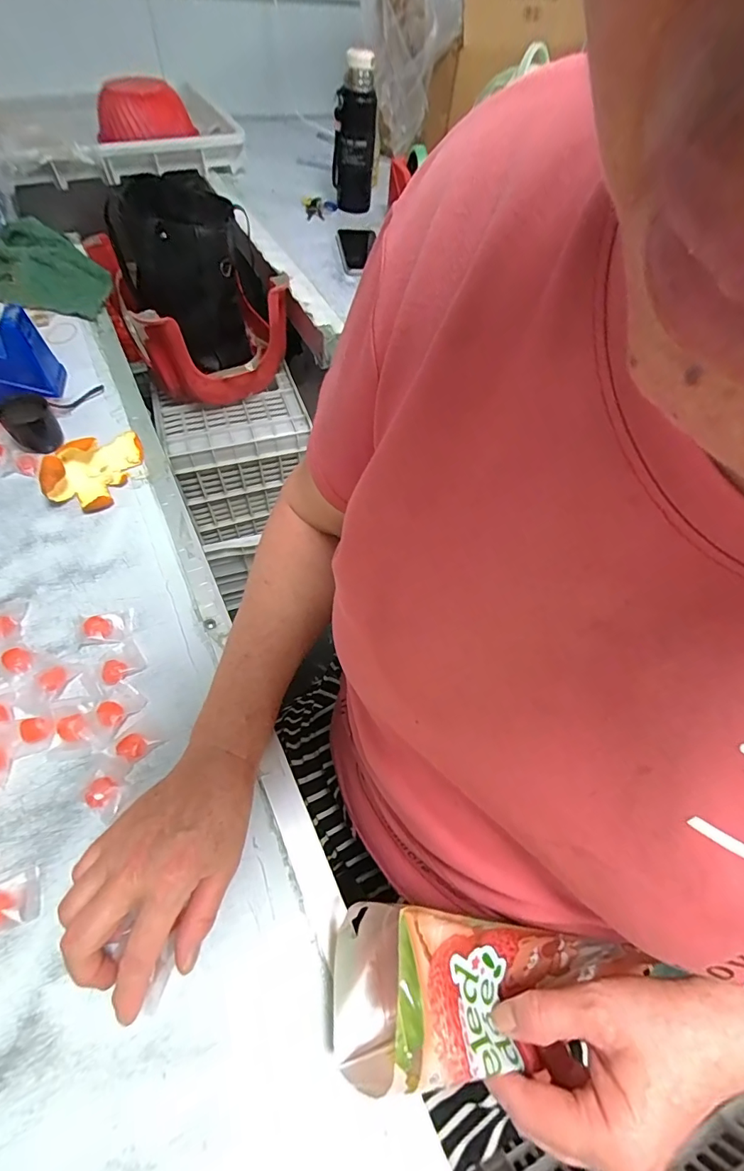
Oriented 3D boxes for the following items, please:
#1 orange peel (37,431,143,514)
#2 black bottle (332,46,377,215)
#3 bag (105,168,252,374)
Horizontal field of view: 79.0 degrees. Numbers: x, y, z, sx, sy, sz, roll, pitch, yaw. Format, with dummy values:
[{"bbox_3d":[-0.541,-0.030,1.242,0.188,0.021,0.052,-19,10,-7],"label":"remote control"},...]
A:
[{"bbox_3d":[-0.314,-0.140,0.513,0.066,0.049,0.120,11,56,2],"label":"orange peel"},{"bbox_3d":[-0.033,-0.871,0.880,0.077,0.221,0.091,4,56,-2],"label":"black bottle"},{"bbox_3d":[-0.322,-0.532,0.794,0.168,0.221,0.197,-13,58,-13],"label":"bag"}]

